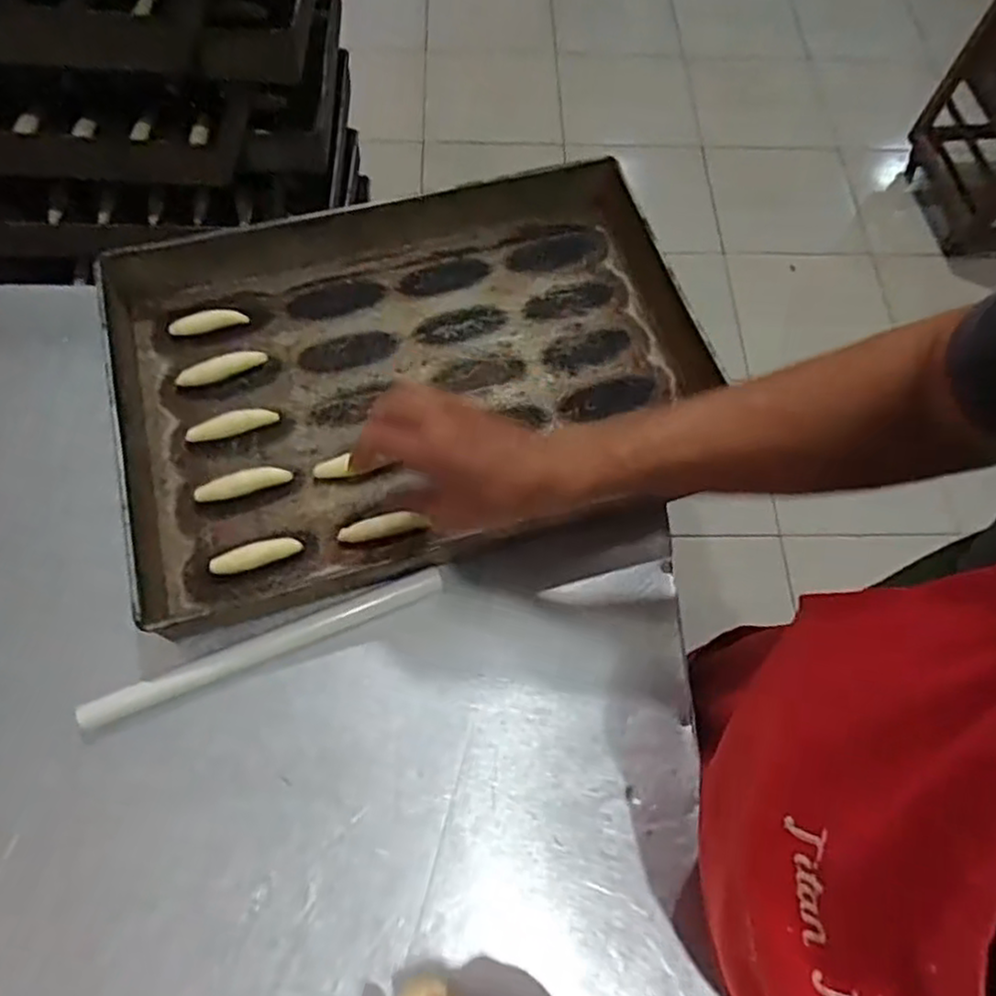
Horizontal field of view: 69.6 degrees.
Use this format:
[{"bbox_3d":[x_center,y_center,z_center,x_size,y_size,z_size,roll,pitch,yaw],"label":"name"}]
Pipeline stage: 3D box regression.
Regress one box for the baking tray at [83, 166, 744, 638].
[{"bbox_3d":[-0.074,-0.121,0.649,0.531,0.048,0.363,-15,67,-9],"label":"baking tray"}]

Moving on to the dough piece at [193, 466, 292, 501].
[{"bbox_3d":[-0.217,-0.012,0.612,0.078,0.015,0.021,-13,67,-9],"label":"dough piece"}]

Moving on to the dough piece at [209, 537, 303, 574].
[{"bbox_3d":[-0.198,0.047,0.586,0.072,0.014,0.018,-18,67,-11],"label":"dough piece"}]

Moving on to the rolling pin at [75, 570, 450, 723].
[{"bbox_3d":[-0.176,0.115,0.554,0.281,0.016,0.019,-20,68,-12],"label":"rolling pin"}]

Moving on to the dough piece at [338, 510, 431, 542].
[{"bbox_3d":[-0.098,0.023,0.597,0.070,0.011,0.021,-6,66,-6],"label":"dough piece"}]

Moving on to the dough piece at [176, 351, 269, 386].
[{"bbox_3d":[-0.253,-0.119,0.657,0.080,0.014,0.019,-18,68,-11],"label":"dough piece"}]

